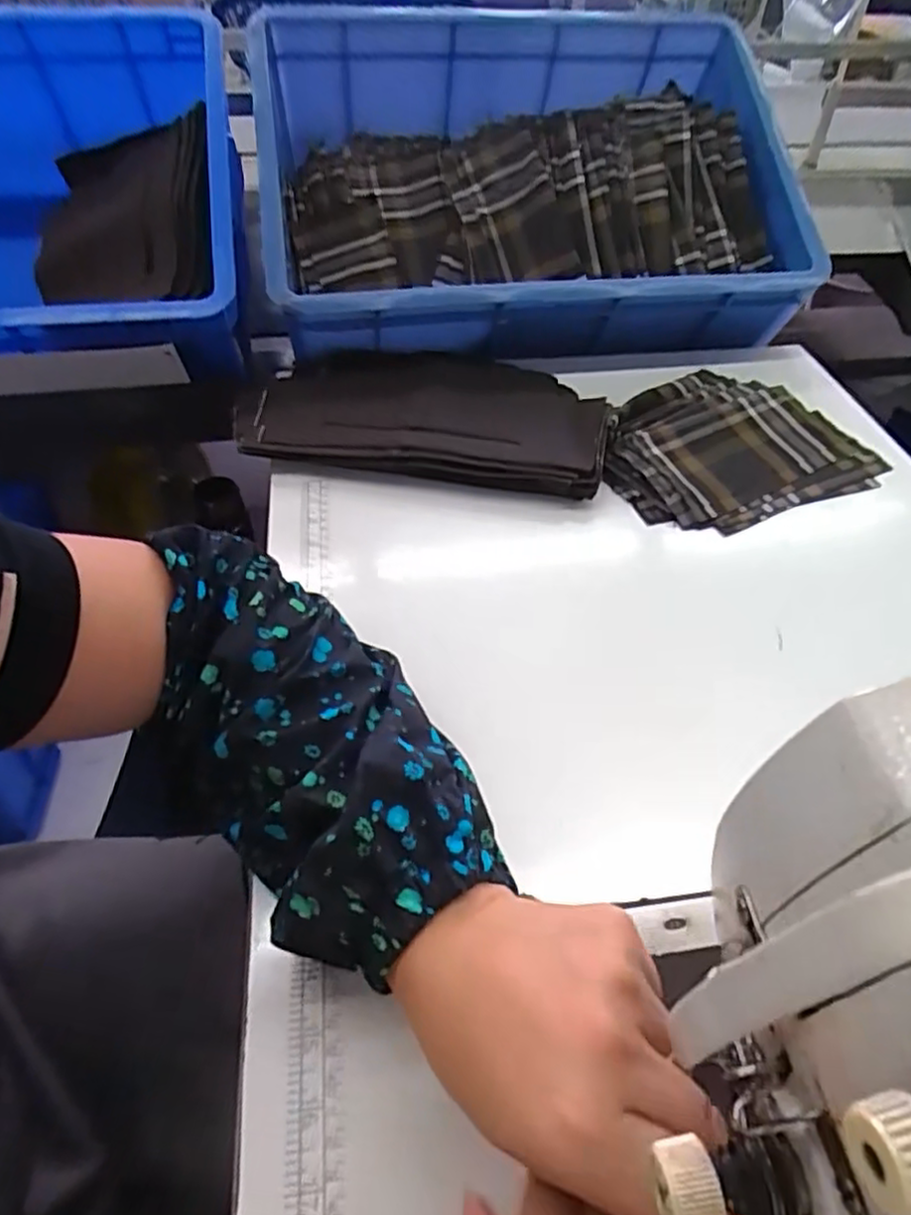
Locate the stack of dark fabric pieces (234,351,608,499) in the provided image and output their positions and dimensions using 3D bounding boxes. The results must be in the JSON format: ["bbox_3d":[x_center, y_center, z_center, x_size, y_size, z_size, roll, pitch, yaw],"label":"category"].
[{"bbox_3d":[-0.028,-0.171,0.579,0.300,0.025,0.177,6,50,3],"label":"stack of dark fabric pieces"}]

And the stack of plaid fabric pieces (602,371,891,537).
[{"bbox_3d":[0.230,-0.142,0.573,0.226,0.029,0.164,-17,53,-16],"label":"stack of plaid fabric pieces"}]

